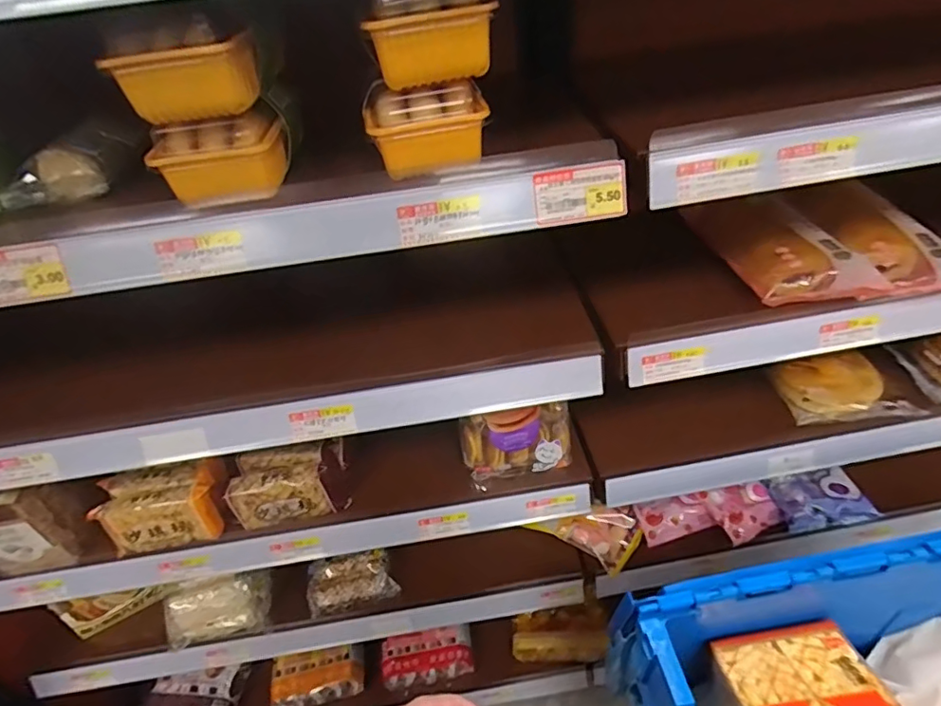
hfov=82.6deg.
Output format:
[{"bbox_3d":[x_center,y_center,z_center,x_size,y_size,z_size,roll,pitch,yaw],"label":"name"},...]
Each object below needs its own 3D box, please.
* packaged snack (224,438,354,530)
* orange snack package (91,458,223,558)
[{"bbox_3d":[-0.235,0.168,0.696,0.141,0.075,0.078,-16,43,-10],"label":"packaged snack"},{"bbox_3d":[-0.387,0.192,0.686,0.141,0.069,0.078,-10,42,-3],"label":"orange snack package"}]

